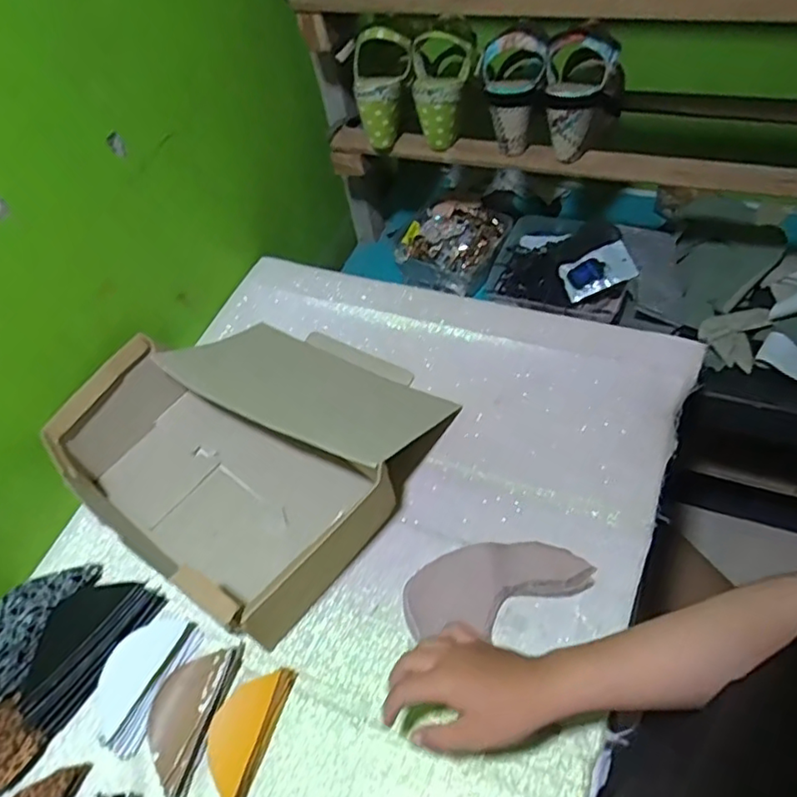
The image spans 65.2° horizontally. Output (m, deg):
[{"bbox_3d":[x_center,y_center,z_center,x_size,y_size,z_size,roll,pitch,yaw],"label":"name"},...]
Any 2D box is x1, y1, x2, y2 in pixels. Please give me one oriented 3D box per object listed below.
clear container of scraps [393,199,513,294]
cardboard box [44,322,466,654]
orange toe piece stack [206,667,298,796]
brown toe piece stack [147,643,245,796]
[{"bbox_3d":[0.090,-0.261,1.033,0.162,0.060,0.146,22,59,23],"label":"clear container of scraps"},{"bbox_3d":[-0.156,0.033,0.695,0.339,0.108,0.353,27,62,26],"label":"cardboard box"},{"bbox_3d":[-0.139,0.293,0.554,0.049,0.022,0.111,11,56,17],"label":"orange toe piece stack"},{"bbox_3d":[-0.194,0.286,0.571,0.061,0.016,0.124,10,55,16],"label":"brown toe piece stack"}]

